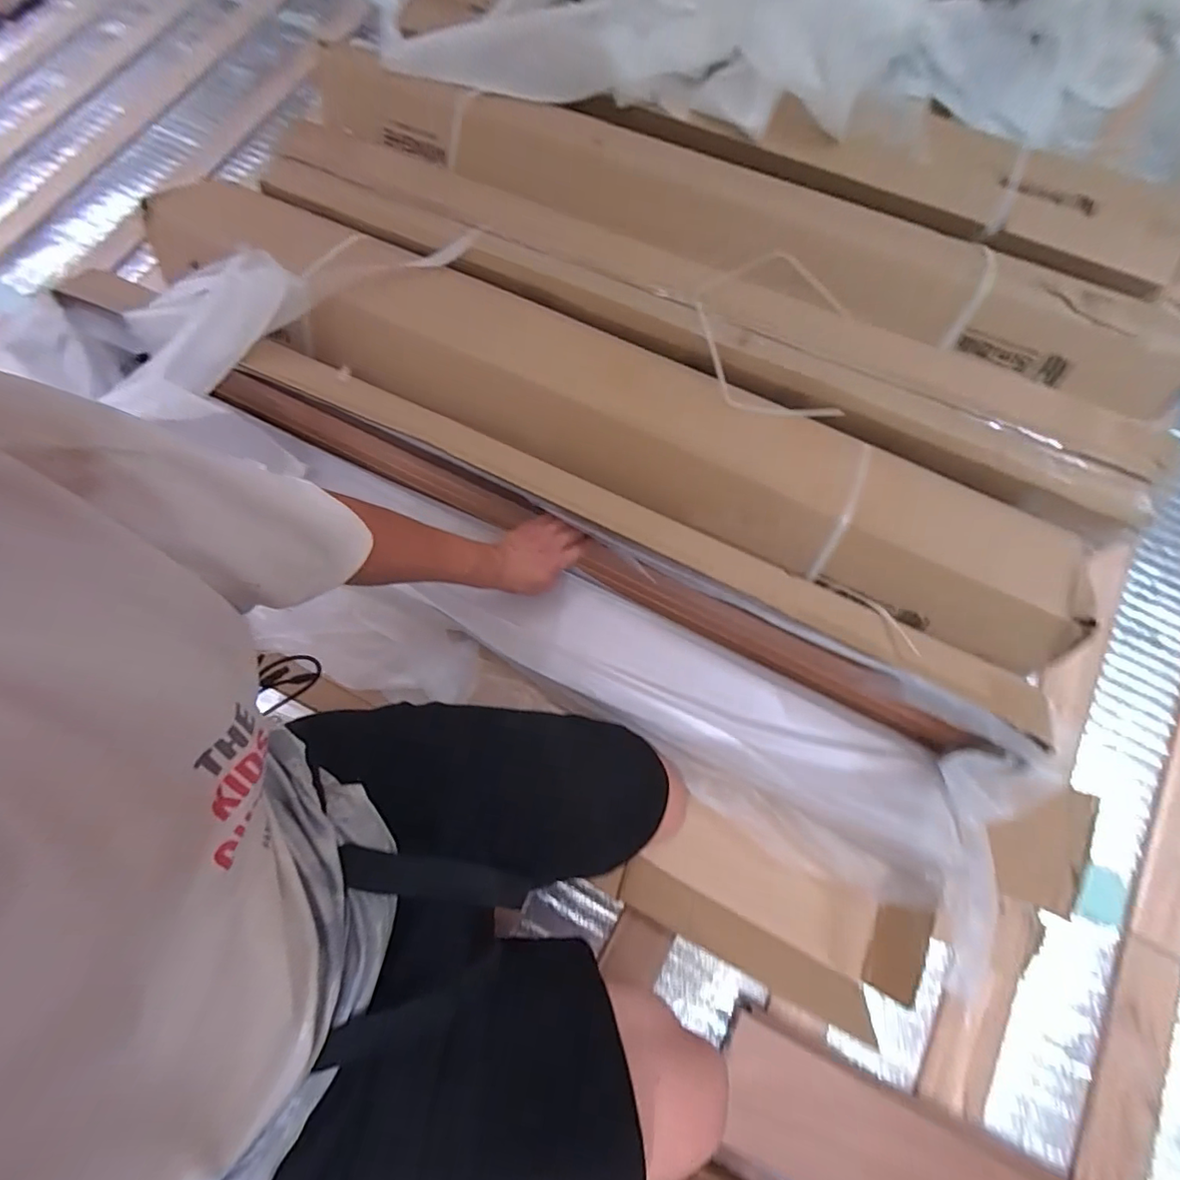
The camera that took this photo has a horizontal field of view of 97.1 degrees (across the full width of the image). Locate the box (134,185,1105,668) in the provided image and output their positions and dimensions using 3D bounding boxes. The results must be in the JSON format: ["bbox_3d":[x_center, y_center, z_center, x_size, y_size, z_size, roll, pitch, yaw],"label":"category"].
[{"bbox_3d":[-0.022,-0.298,0.781,1.436,0.100,0.261,28,74,9],"label":"box"}]

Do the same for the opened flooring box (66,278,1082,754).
[{"bbox_3d":[-0.097,-0.126,0.754,1.361,0.180,0.101,26,74,10],"label":"opened flooring box"}]

